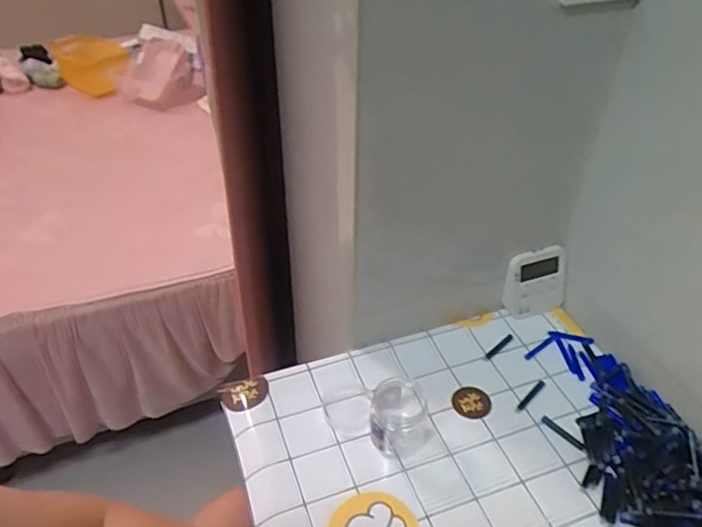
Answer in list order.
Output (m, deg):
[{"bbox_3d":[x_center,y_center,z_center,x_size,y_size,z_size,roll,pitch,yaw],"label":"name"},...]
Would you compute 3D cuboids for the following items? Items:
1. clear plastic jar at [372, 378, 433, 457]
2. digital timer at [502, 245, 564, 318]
[{"bbox_3d":[0.048,0.145,0.564,0.057,0.046,0.067,1,41,-1],"label":"clear plastic jar"},{"bbox_3d":[0.216,0.021,0.692,0.073,0.082,0.016,-15,25,-9],"label":"digital timer"}]

